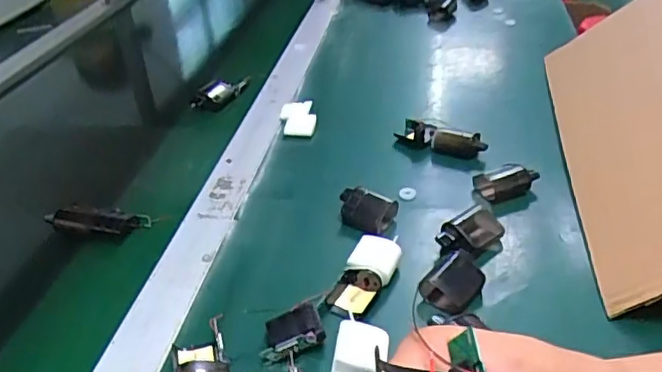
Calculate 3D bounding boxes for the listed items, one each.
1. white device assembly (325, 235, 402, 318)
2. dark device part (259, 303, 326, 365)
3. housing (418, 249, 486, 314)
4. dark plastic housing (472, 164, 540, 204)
[{"bbox_3d":[0.027,0.070,0.477,0.043,0.027,0.074,14,38,22],"label":"white device assembly"},{"bbox_3d":[-0.030,0.108,0.431,0.045,0.021,0.031,-13,36,-14],"label":"dark device part"},{"bbox_3d":[0.098,0.075,0.463,0.036,0.025,0.046,27,44,35],"label":"housing"},{"bbox_3d":[0.171,-0.004,0.571,0.059,0.024,0.036,-8,35,-8],"label":"dark plastic housing"}]

